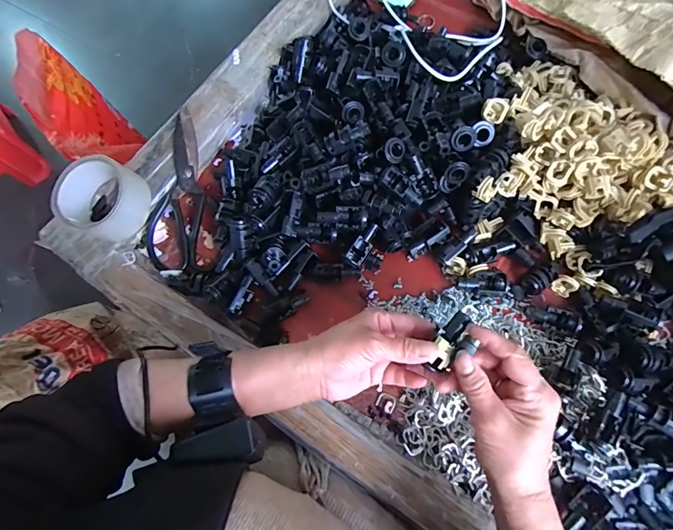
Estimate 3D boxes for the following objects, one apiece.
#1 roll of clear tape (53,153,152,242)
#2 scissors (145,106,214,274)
[{"bbox_3d":[-0.262,-0.073,0.457,0.075,0.060,0.080,-1,72,2],"label":"roll of clear tape"},{"bbox_3d":[-0.195,-0.087,0.477,0.071,0.023,0.202,-9,72,-1],"label":"scissors"}]

